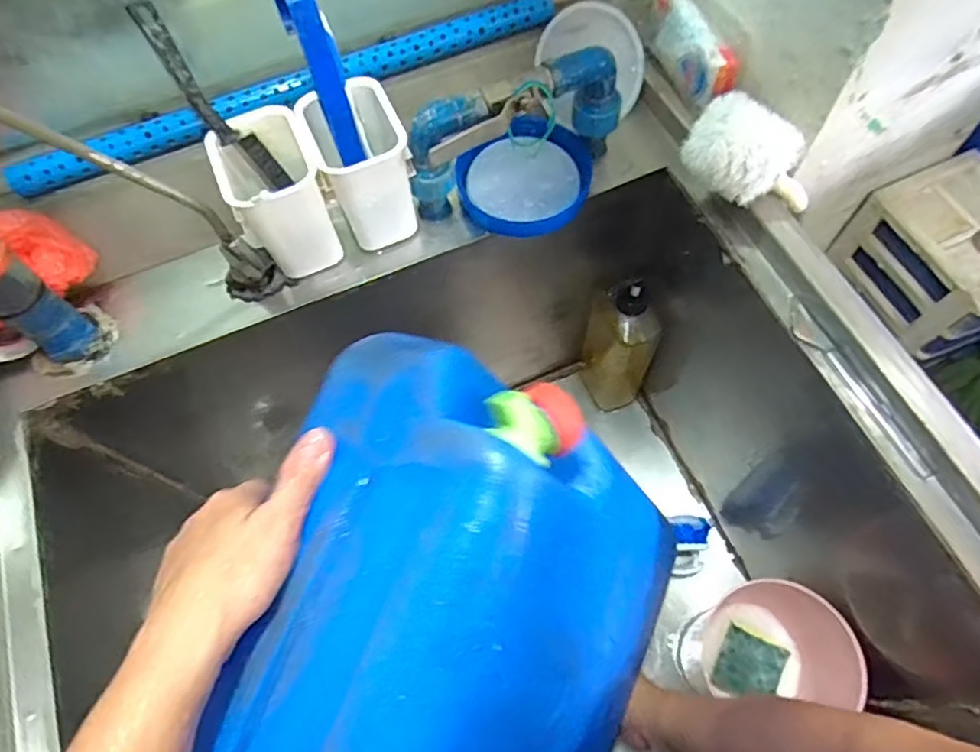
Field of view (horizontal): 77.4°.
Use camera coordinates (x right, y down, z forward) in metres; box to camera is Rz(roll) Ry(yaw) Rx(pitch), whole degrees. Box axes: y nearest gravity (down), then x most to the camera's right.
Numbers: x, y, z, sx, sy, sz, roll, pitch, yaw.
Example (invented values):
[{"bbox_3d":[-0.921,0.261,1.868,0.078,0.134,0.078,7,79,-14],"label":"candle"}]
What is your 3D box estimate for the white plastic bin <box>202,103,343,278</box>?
[{"bbox_3d":[-0.171,-0.142,0.506,0.072,0.109,0.099,-23,67,-7],"label":"white plastic bin"}]

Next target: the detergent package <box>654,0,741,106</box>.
[{"bbox_3d":[0.183,-0.295,0.550,0.024,0.054,0.110,-22,67,-7],"label":"detergent package"}]

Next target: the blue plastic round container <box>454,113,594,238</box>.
[{"bbox_3d":[0.033,-0.183,0.554,0.121,0.050,0.095,-11,66,-2],"label":"blue plastic round container"}]

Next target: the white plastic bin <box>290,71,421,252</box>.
[{"bbox_3d":[-0.106,-0.173,0.520,0.072,0.113,0.081,-23,67,-8],"label":"white plastic bin"}]

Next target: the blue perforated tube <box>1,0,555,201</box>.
[{"bbox_3d":[-0.167,-0.248,0.529,0.477,0.023,0.025,-22,67,-7],"label":"blue perforated tube"}]

